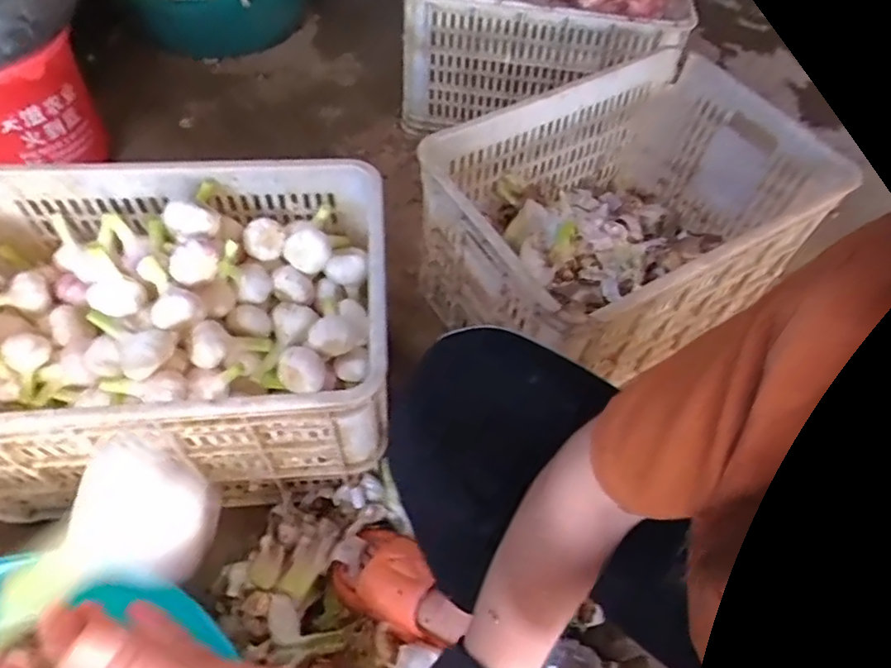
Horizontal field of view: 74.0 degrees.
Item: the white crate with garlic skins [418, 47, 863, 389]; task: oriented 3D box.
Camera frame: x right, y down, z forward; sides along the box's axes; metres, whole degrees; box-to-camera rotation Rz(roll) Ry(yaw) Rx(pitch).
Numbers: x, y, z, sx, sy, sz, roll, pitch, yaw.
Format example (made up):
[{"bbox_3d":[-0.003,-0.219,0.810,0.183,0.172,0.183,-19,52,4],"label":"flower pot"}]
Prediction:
[{"bbox_3d":[0.270,-0.167,0.875,0.527,0.252,0.339,-25,60,-20],"label":"white crate with garlic skins"}]

